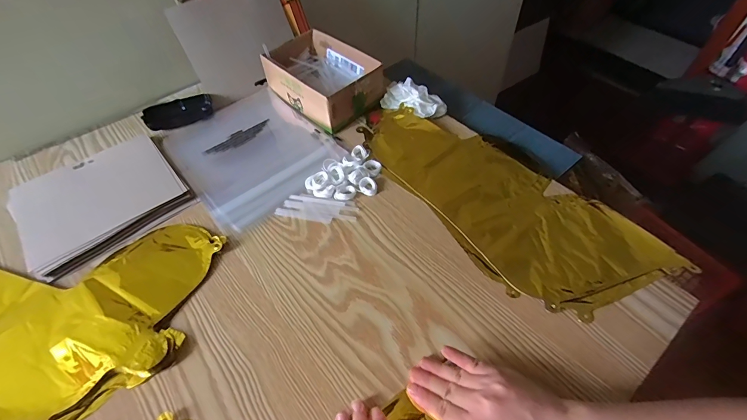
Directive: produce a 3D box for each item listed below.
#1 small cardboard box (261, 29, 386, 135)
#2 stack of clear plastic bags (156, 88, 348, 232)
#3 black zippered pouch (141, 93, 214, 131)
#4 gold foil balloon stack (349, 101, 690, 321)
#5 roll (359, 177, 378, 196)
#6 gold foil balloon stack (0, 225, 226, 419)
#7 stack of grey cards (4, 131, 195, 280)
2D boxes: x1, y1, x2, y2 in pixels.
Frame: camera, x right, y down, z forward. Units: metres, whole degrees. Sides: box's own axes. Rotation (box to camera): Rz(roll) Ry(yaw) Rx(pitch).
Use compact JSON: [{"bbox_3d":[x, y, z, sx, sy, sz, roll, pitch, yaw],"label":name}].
[{"bbox_3d":[-0.089,-0.228,0.627,0.131,0.068,0.195,-38,59,-24],"label":"small cardboard box"},{"bbox_3d":[-0.193,-0.097,0.573,0.214,0.009,0.247,-39,59,-24],"label":"stack of clear plastic bags"},{"bbox_3d":[-0.332,-0.168,0.620,0.107,0.028,0.046,-27,55,-17],"label":"black zippered pouch"},{"bbox_3d":[0.167,-0.036,0.504,0.201,0.015,0.412,-29,55,-18],"label":"gold foil balloon stack"},{"bbox_3d":[-0.007,-0.033,0.510,0.025,0.011,0.026,-2,51,2],"label":"roll"},{"bbox_3d":[-0.412,0.109,0.412,0.402,0.030,0.249,5,52,7],"label":"gold foil balloon stack"},{"bbox_3d":[-0.384,-0.019,0.510,0.198,0.018,0.171,-36,58,-23],"label":"stack of grey cards"}]

